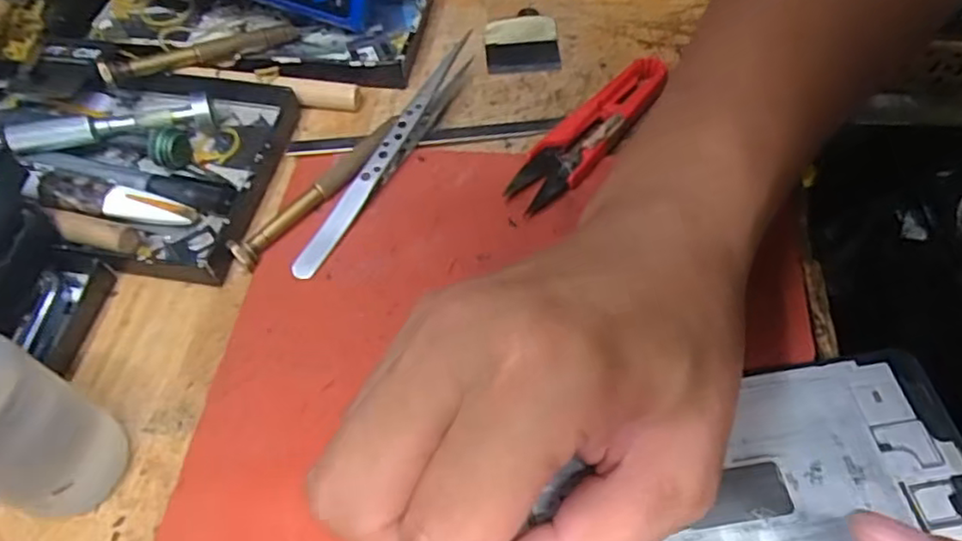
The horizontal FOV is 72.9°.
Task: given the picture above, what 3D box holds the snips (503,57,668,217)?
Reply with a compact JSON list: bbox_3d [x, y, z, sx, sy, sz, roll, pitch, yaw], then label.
[{"bbox_3d":[0.048,-0.058,0.277,0.024,0.011,0.096,37,65,23],"label":"snips"}]

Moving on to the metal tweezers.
[{"bbox_3d":[-0.038,-0.053,0.272,0.011,0.021,0.132,24,61,17],"label":"metal tweezers"}]

